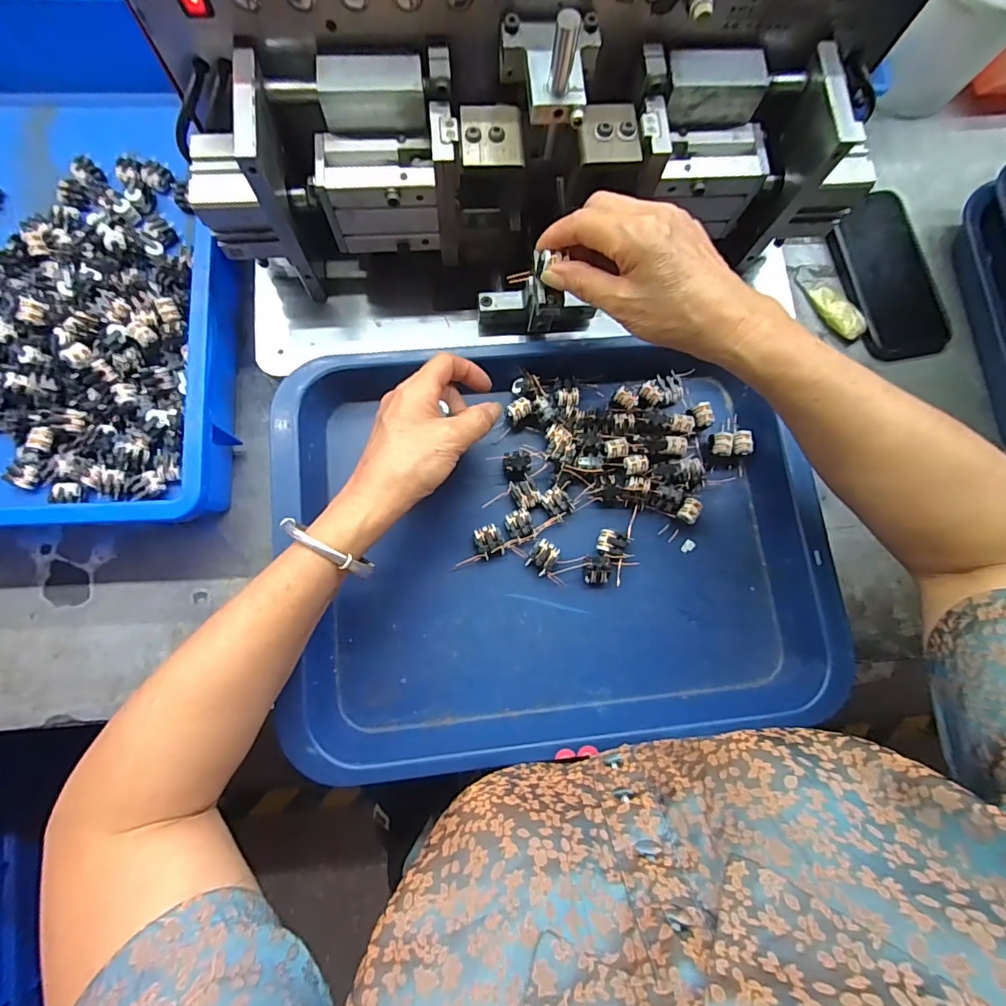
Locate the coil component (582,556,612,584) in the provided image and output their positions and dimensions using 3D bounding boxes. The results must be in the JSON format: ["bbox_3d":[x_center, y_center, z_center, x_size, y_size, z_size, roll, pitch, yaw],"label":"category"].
[{"bbox_3d":[0.070,0.050,0.363,0.021,0.016,0.020,-4,79,-2],"label":"coil component"}]

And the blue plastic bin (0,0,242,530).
[{"bbox_3d":[-0.351,-0.186,0.377,0.279,0.098,0.416,-2,78,-1],"label":"blue plastic bin"}]

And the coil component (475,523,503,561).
[{"bbox_3d":[-0.010,0.029,0.364,0.020,0.009,0.024,-18,79,-4],"label":"coil component"}]

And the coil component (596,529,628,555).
[{"bbox_3d":[0.083,0.031,0.371,0.022,0.014,0.020,14,79,2],"label":"coil component"}]

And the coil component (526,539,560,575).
[{"bbox_3d":[0.030,0.040,0.365,0.020,0.009,0.024,36,80,6],"label":"coil component"}]

